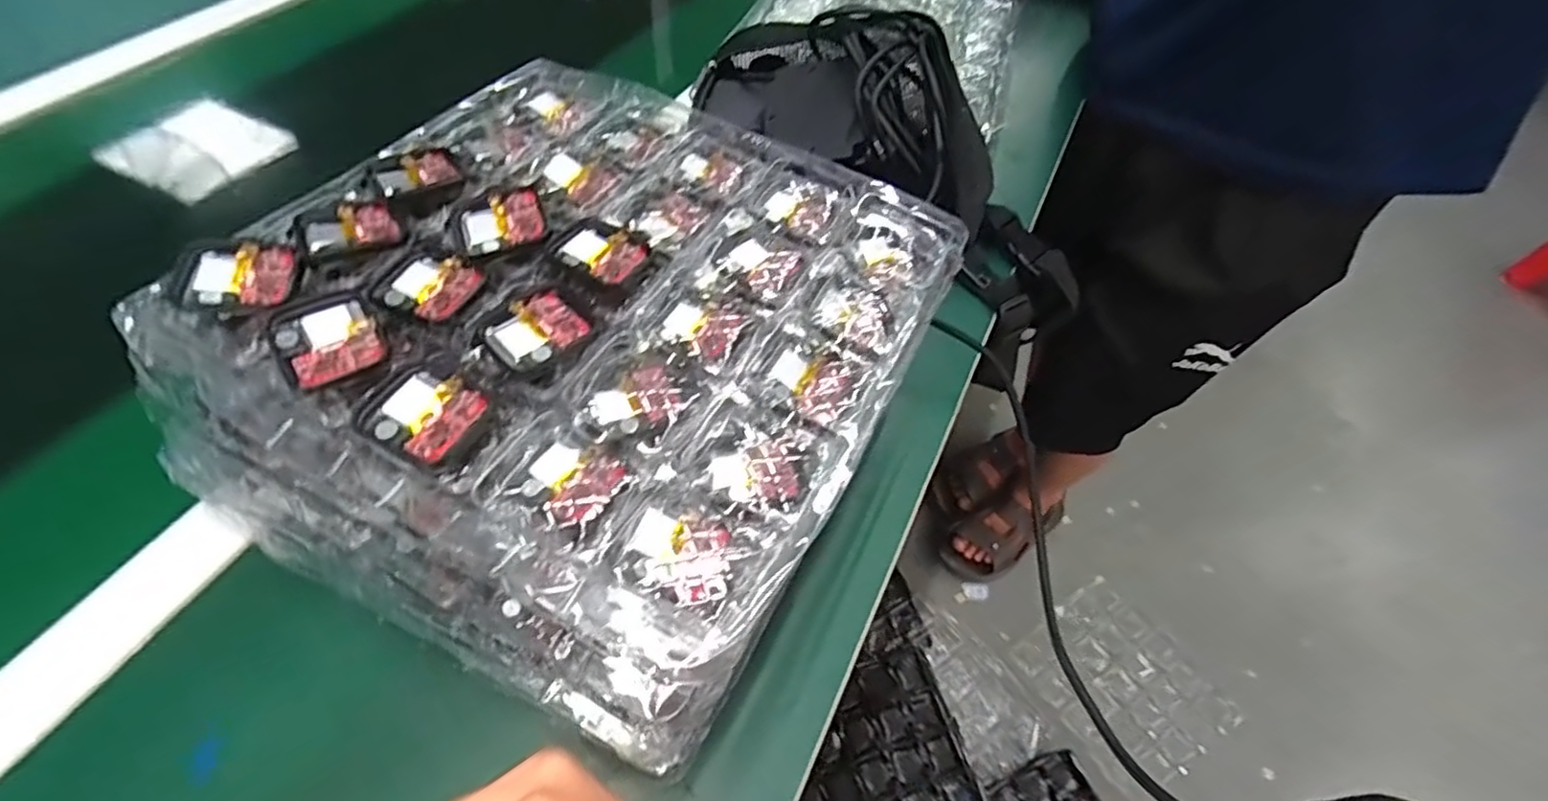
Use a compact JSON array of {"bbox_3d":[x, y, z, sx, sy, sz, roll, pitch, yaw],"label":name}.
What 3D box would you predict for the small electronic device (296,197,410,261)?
[{"bbox_3d":[-0.192,-0.079,0.305,0.041,0.006,0.034,-25,60,-22],"label":"small electronic device"}]

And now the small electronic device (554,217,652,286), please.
[{"bbox_3d":[-0.080,-0.067,0.322,0.038,0.019,0.037,28,56,14],"label":"small electronic device"}]

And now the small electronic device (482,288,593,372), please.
[{"bbox_3d":[-0.099,-0.030,0.283,0.031,0.004,0.040,37,59,20],"label":"small electronic device"}]

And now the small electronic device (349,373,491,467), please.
[{"bbox_3d":[-0.130,0.004,0.253,0.040,0.005,0.033,23,55,11],"label":"small electronic device"}]

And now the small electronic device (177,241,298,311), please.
[{"bbox_3d":[-0.222,-0.054,0.282,0.039,0.011,0.037,-1,54,-6],"label":"small electronic device"}]

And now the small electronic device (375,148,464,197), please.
[{"bbox_3d":[-0.180,-0.116,0.342,0.039,0.005,0.033,-28,61,-24],"label":"small electronic device"}]

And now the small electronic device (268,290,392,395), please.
[{"bbox_3d":[-0.176,-0.025,0.268,0.036,0.008,0.040,-29,61,-24],"label":"small electronic device"}]

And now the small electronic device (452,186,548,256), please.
[{"bbox_3d":[-0.129,-0.085,0.320,0.039,0.010,0.032,-18,57,-18],"label":"small electronic device"}]

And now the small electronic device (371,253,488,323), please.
[{"bbox_3d":[-0.147,-0.049,0.291,0.038,0.005,0.034,21,54,10],"label":"small electronic device"}]

